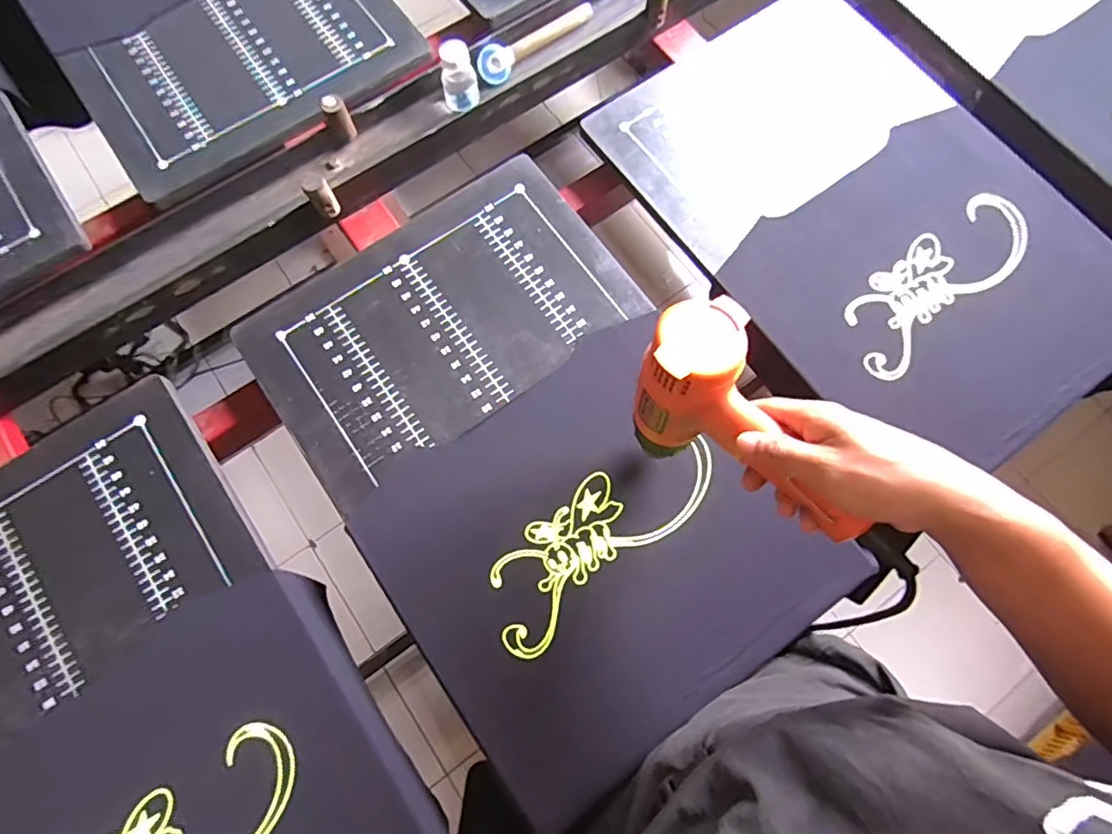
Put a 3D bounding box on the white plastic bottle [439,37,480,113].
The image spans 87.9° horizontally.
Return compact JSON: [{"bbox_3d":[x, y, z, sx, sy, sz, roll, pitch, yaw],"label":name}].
[{"bbox_3d":[-0.114,-0.400,0.679,0.041,0.073,0.033,-9,74,-3],"label":"white plastic bottle"}]

